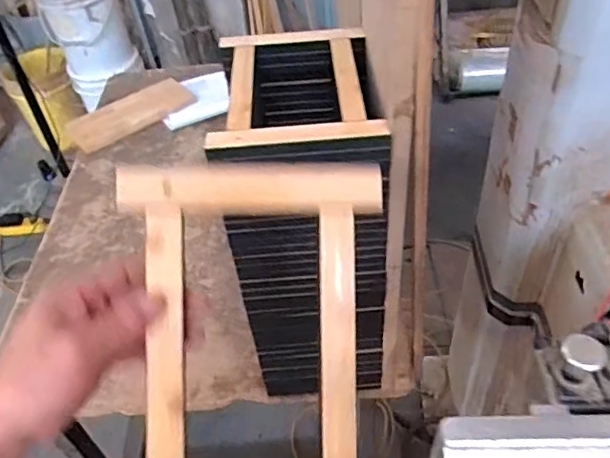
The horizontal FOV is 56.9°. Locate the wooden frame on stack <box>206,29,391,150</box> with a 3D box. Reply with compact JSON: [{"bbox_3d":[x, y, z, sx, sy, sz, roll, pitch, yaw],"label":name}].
[{"bbox_3d":[-0.011,-0.165,0.624,0.171,0.020,0.230,-6,44,1],"label":"wooden frame on stack"}]

